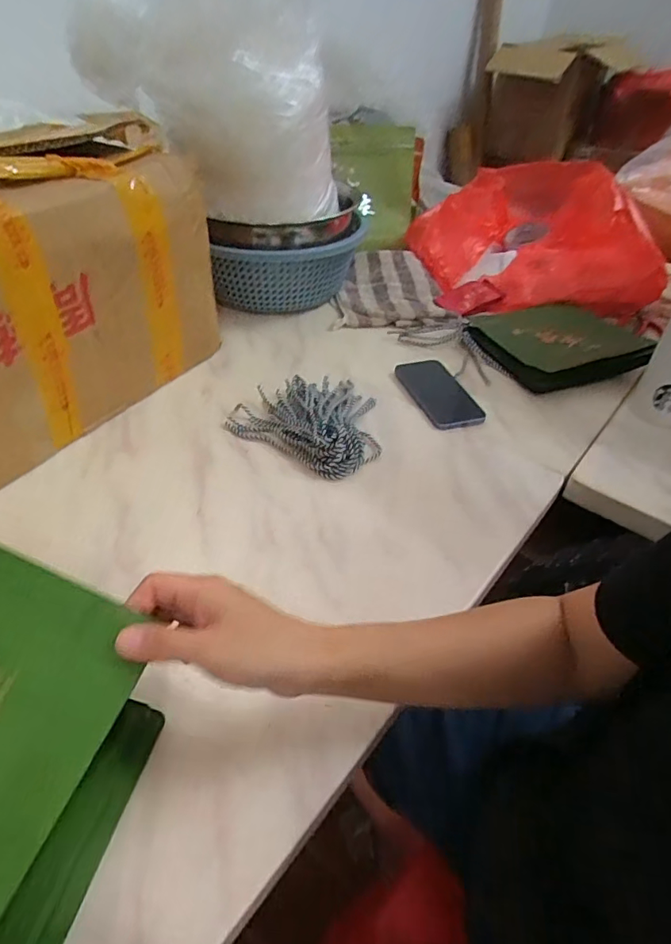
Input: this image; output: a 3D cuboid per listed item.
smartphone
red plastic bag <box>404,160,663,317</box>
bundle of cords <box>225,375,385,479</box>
[{"bbox_3d":[0.140,-0.112,0.720,0.070,0.009,0.156,-11,44,-14],"label":"smartphone"},{"bbox_3d":[0.363,-0.450,0.993,0.420,0.152,0.365,-2,43,-5],"label":"red plastic bag"},{"bbox_3d":[-0.021,-0.074,0.652,0.179,0.032,0.158,26,47,24],"label":"bundle of cords"}]

